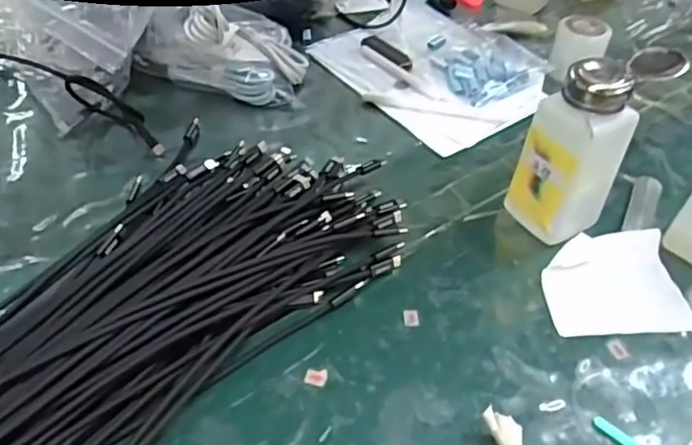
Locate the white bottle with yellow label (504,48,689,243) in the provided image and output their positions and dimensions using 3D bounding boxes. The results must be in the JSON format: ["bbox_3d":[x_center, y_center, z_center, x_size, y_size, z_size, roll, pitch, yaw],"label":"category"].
[{"bbox_3d":[0.160,-0.047,0.416,0.062,0.126,0.048,-17,48,-19],"label":"white bottle with yellow label"}]

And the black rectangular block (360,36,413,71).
[{"bbox_3d":[0.042,-0.174,0.620,0.019,0.006,0.067,-32,54,-30],"label":"black rectangular block"}]

